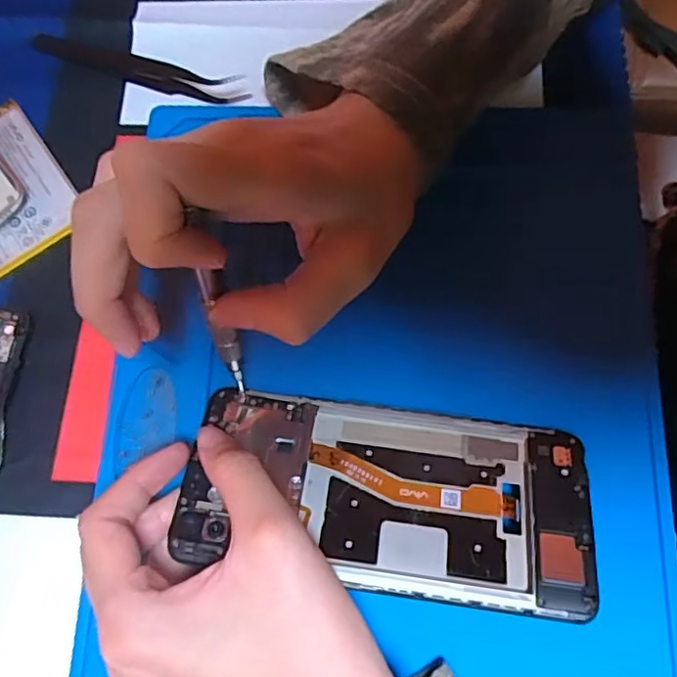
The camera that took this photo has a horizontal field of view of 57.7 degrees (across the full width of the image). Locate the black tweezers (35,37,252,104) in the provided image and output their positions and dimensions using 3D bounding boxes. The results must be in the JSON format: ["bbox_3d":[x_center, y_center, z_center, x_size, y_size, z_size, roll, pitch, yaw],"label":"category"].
[{"bbox_3d":[-0.102,-0.136,0.301,0.115,0.013,0.014,16,75,6],"label":"black tweezers"}]

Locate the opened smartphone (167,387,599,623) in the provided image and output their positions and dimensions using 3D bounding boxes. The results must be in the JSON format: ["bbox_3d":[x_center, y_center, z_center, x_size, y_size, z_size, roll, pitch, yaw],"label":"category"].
[{"bbox_3d":[0.018,0.057,0.231,0.147,0.006,0.071,8,54,4],"label":"opened smartphone"}]

